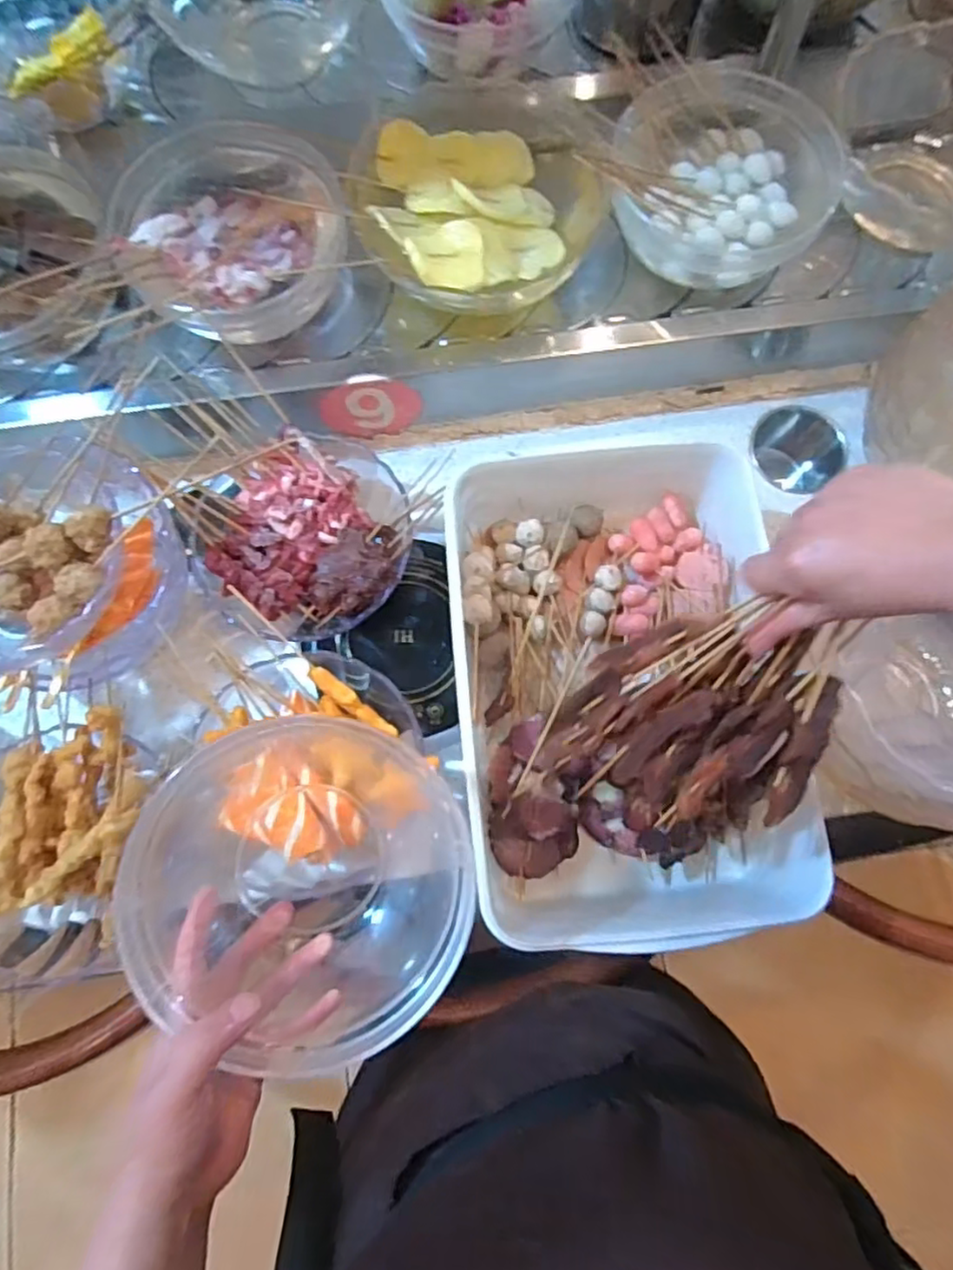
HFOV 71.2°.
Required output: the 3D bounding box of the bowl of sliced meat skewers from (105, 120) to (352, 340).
[{"bbox_3d":[-0.212,-0.355,0.601,0.192,0.093,0.192,0,77,0],"label":"bowl of sliced meat skewers"}]

